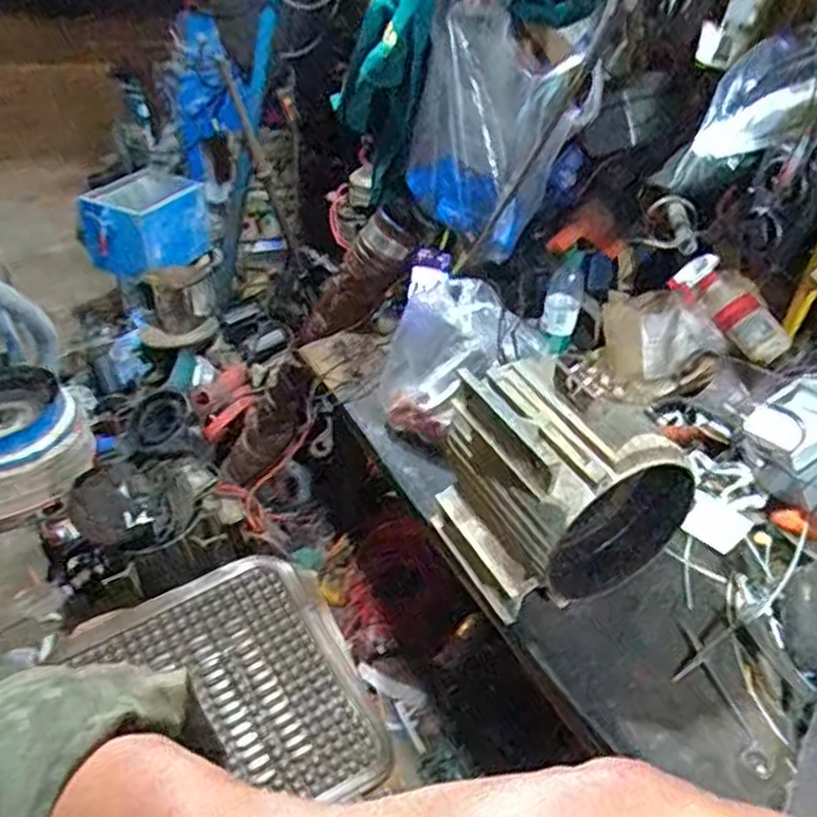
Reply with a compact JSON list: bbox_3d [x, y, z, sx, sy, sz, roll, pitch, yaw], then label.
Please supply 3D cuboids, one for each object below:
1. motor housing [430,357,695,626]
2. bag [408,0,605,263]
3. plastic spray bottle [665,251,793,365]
[{"bbox_3d":[0.192,0.092,0.966,0.226,0.271,0.253,-20,43,-27],"label":"motor housing"},{"bbox_3d":[0.157,-0.477,1.256,0.303,0.383,0.117,22,41,24],"label":"bag"},{"bbox_3d":[0.547,-0.172,1.245,0.072,0.081,0.222,-19,57,-26],"label":"plastic spray bottle"}]

